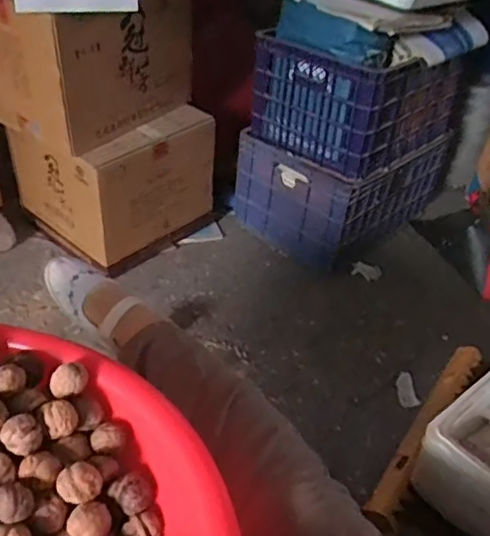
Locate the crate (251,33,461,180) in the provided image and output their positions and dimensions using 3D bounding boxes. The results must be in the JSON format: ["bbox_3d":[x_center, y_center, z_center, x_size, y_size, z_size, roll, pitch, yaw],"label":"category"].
[{"bbox_3d":[0.300,-0.490,1.600,0.393,0.244,0.500,32,45,28],"label":"crate"}]

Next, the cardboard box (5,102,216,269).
[{"bbox_3d":[-0.338,-0.270,1.555,0.361,0.288,0.407,35,46,30],"label":"cardboard box"}]

